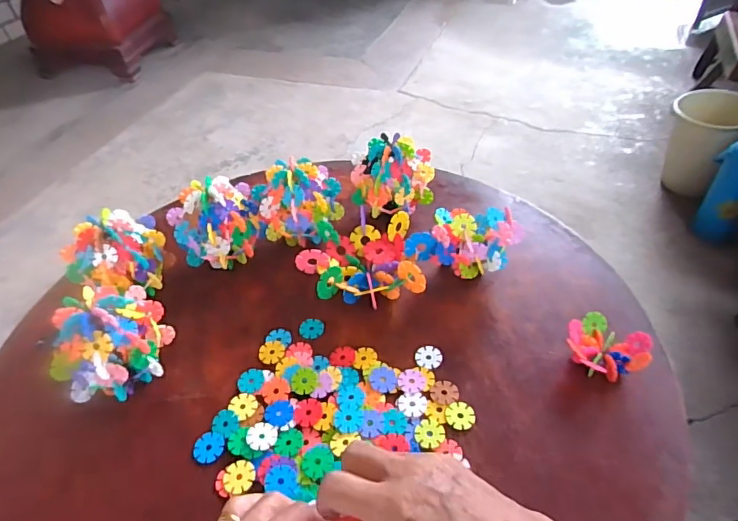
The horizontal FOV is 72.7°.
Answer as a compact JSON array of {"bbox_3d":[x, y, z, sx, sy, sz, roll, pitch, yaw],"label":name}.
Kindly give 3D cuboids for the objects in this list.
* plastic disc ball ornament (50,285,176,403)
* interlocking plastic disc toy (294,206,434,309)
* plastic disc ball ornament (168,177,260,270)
[{"bbox_3d":[-0.290,0.093,0.562,0.108,0.111,0.107,-2,44,3],"label":"plastic disc ball ornament"},{"bbox_3d":[-0.001,0.011,0.667,0.180,0.076,0.144,-4,44,1],"label":"interlocking plastic disc toy"},{"bbox_3d":[-0.210,-0.047,0.701,0.117,0.115,0.095,-22,46,-17],"label":"plastic disc ball ornament"}]

